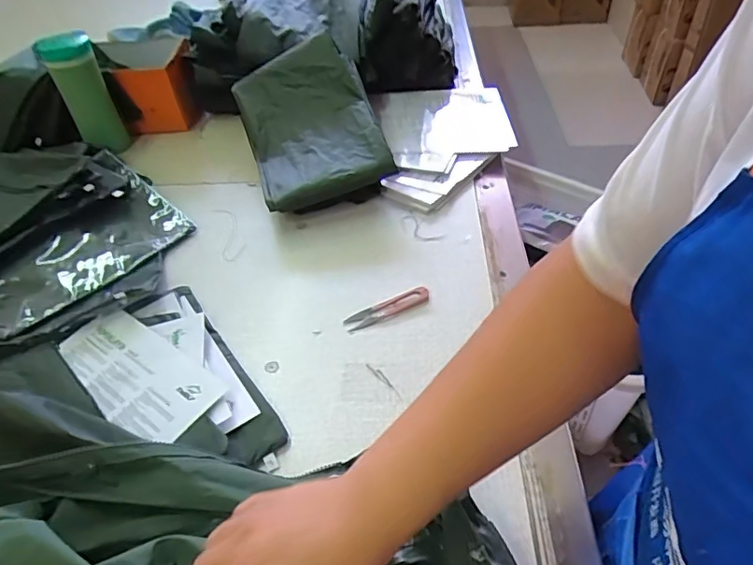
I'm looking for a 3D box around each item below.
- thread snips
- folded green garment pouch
[{"bbox_3d":[0.012,0.028,0.595,0.101,0.009,0.025,-22,46,-18],"label":"thread snips"},{"bbox_3d":[-0.101,-0.255,0.781,0.193,0.042,0.321,-19,60,-5],"label":"folded green garment pouch"}]

